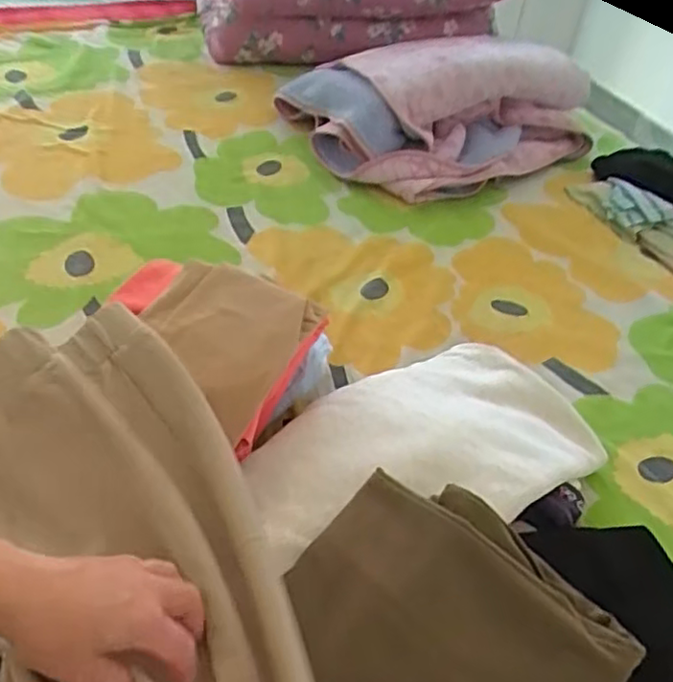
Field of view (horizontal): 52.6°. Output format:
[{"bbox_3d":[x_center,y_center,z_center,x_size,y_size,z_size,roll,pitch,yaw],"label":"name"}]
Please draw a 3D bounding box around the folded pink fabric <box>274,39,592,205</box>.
[{"bbox_3d":[0.218,-0.406,1.174,0.517,0.161,0.306,-18,49,-25],"label":"folded pink fabric"}]

